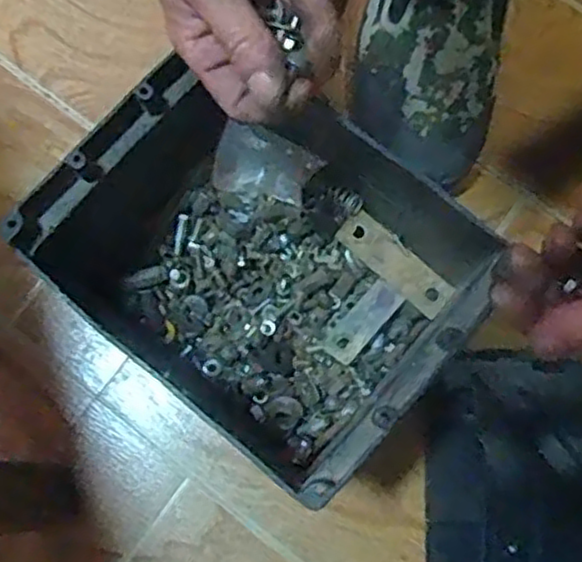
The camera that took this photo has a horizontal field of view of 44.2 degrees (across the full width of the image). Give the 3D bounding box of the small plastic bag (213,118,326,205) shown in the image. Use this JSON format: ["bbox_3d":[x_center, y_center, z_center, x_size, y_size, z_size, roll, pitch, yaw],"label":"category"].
[{"bbox_3d":[-0.019,-0.073,0.462,0.063,0.057,0.007,26,43,0],"label":"small plastic bag"}]

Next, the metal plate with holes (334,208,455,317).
[{"bbox_3d":[0.067,-0.011,0.458,0.081,0.005,0.025,41,92,-1],"label":"metal plate with holes"}]

